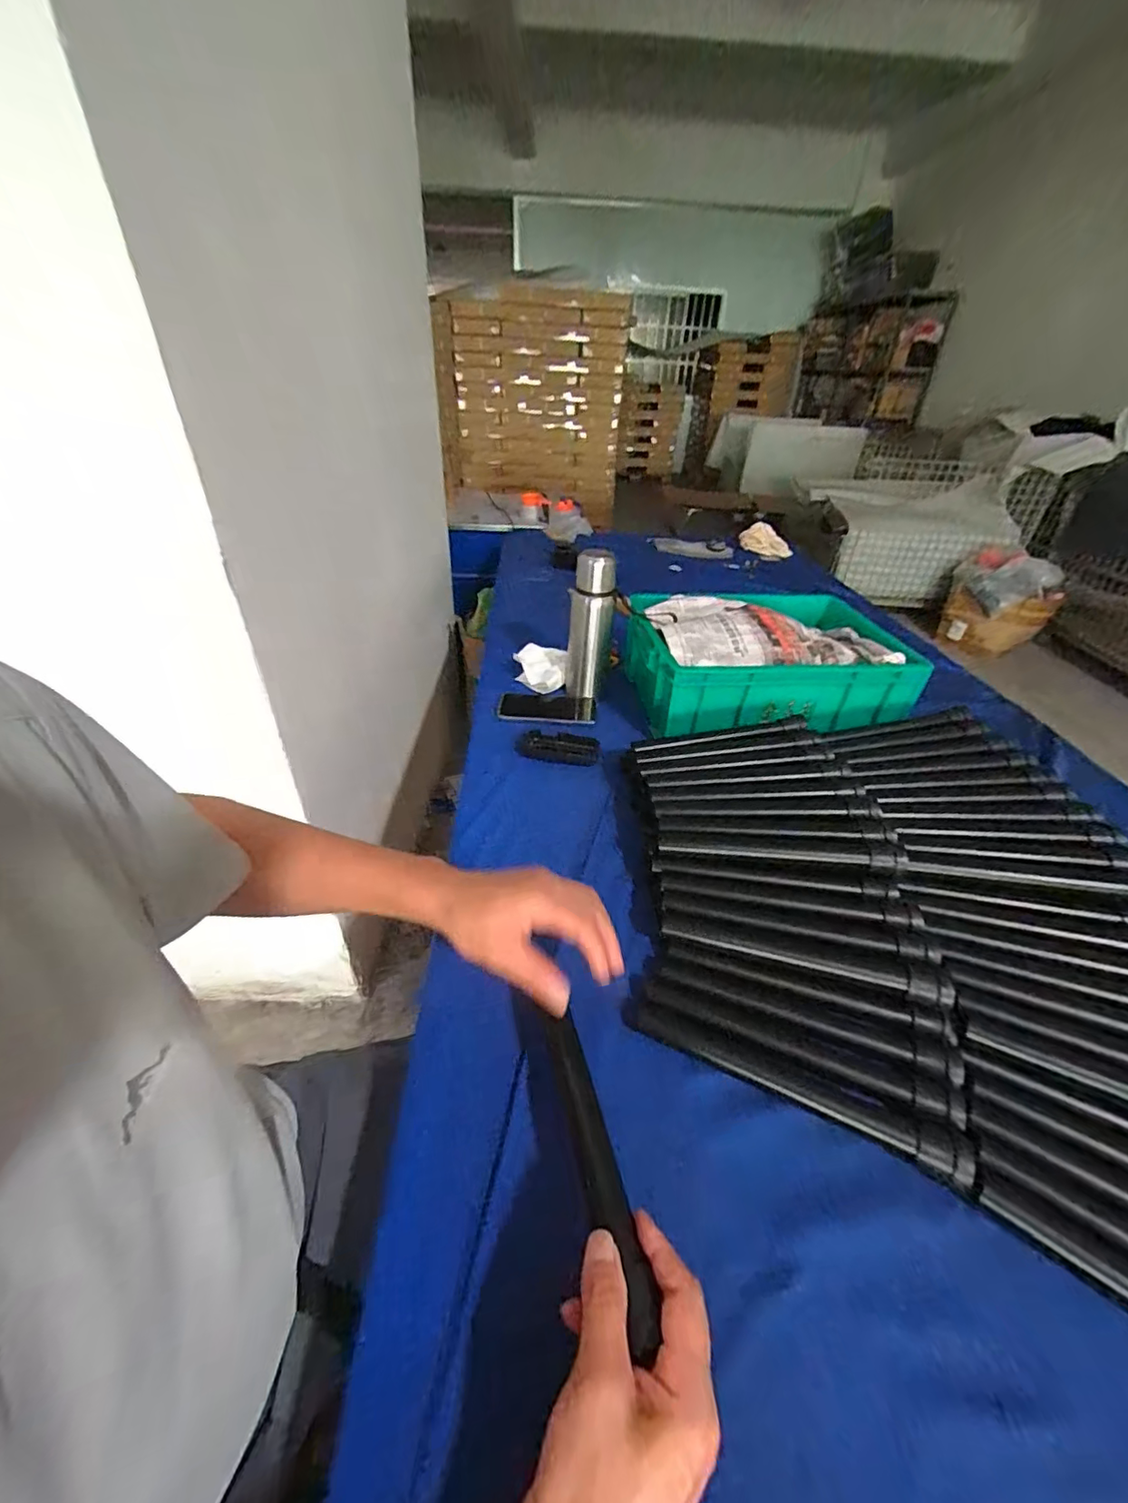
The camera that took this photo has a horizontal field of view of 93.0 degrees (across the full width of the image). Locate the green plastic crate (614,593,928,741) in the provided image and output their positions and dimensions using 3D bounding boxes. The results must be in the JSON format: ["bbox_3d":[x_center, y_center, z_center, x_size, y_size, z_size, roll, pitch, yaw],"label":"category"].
[{"bbox_3d":[0.326,-0.153,0.900,0.422,0.139,0.302,-1,36,-6],"label":"green plastic crate"}]

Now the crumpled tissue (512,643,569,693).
[{"bbox_3d":[-0.042,-0.154,0.980,0.100,0.047,0.085,15,37,16],"label":"crumpled tissue"}]

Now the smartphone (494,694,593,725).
[{"bbox_3d":[-0.032,-0.072,0.892,0.157,0.011,0.084,7,36,5],"label":"smartphone"}]

